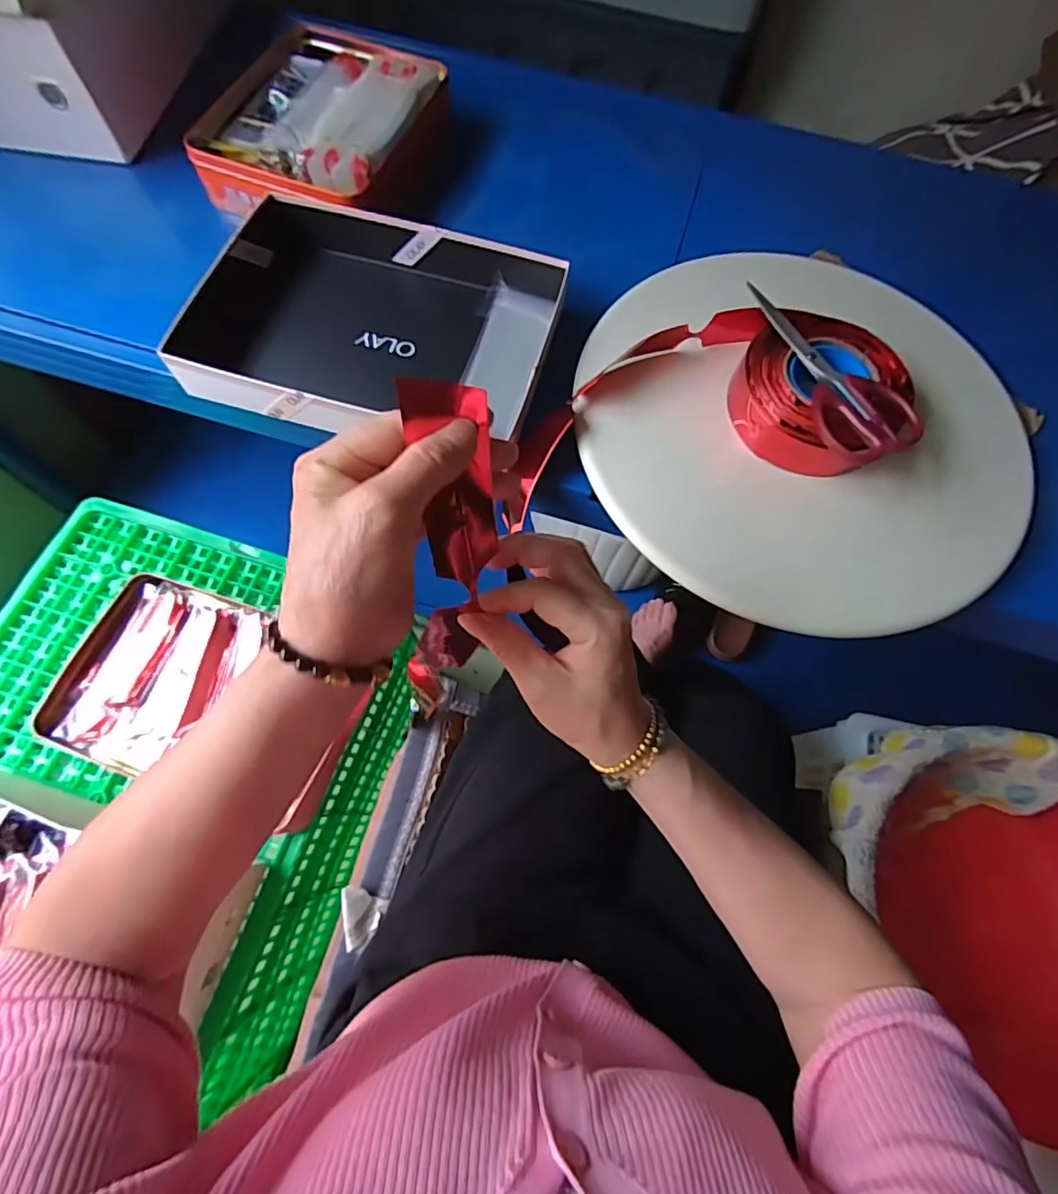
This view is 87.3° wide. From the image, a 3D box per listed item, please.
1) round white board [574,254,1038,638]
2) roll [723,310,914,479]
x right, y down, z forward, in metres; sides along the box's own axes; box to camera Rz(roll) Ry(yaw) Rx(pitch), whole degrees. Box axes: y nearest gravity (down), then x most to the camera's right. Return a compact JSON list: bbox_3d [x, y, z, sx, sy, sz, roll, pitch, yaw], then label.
[{"bbox_3d":[0.244,-0.152,0.509,0.368,0.041,0.390,0,75,-2],"label":"round white board"},{"bbox_3d":[0.252,-0.178,0.484,0.145,0.048,0.151,39,72,11],"label":"roll"}]

